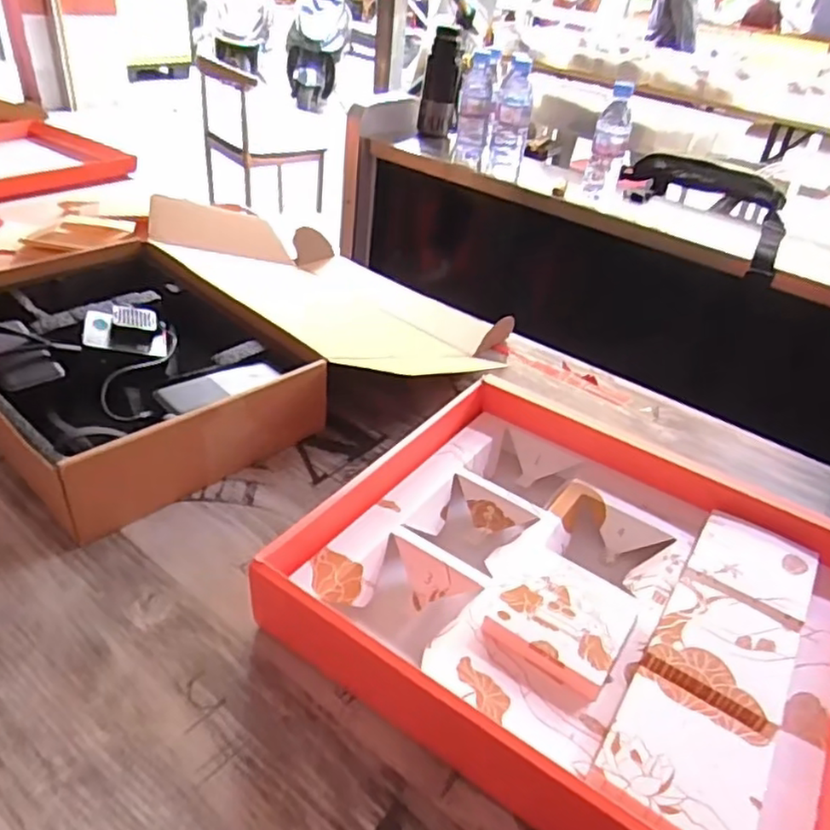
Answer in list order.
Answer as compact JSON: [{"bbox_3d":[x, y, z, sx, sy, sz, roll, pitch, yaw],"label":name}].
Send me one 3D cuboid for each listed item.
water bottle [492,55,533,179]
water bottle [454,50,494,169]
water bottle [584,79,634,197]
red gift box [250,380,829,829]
[{"bbox_3d":[0.182,-0.552,1.240,0.065,0.194,0.058,7,36,1],"label":"water bottle"},{"bbox_3d":[0.114,-0.573,1.250,0.060,0.187,0.067,7,36,1],"label":"water bottle"},{"bbox_3d":[0.327,-0.448,1.111,0.059,0.187,0.062,13,37,9],"label":"water bottle"},{"bbox_3d":[0.127,0.126,0.509,0.383,0.066,0.353,26,40,24],"label":"red gift box"}]

